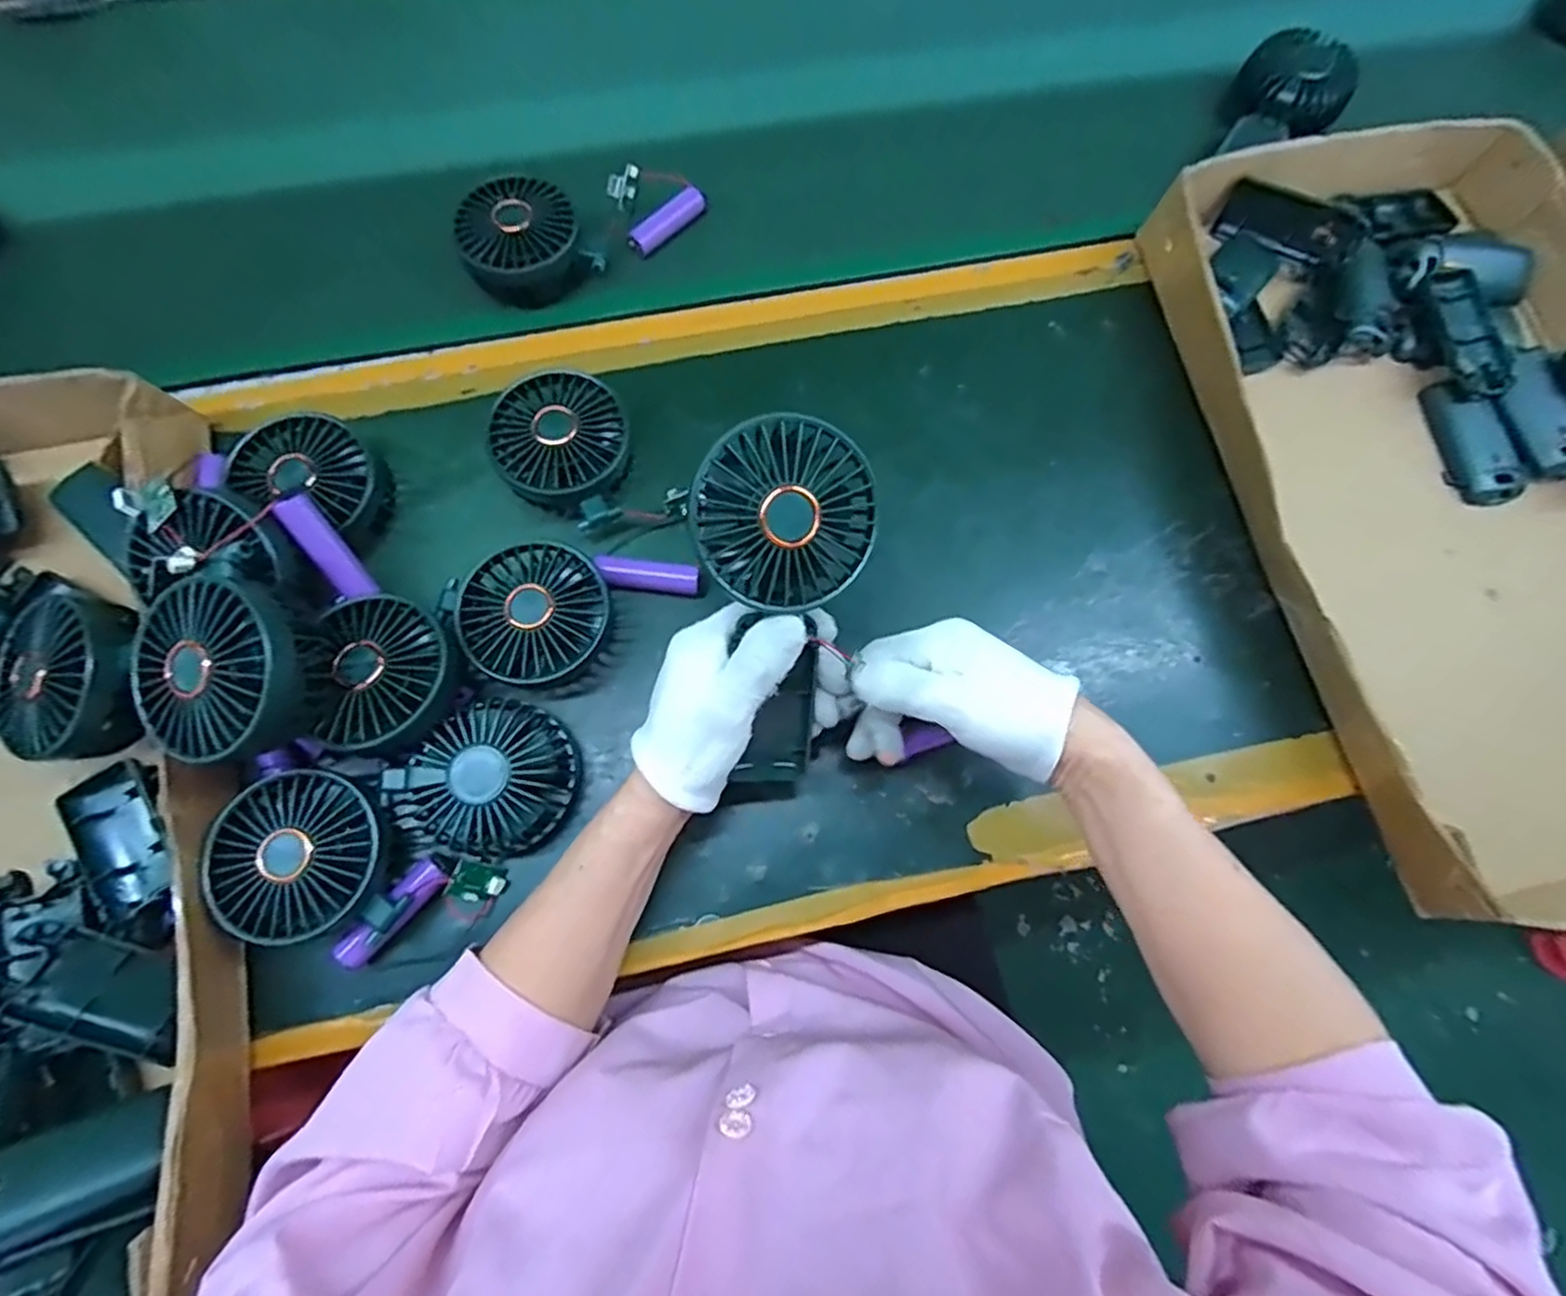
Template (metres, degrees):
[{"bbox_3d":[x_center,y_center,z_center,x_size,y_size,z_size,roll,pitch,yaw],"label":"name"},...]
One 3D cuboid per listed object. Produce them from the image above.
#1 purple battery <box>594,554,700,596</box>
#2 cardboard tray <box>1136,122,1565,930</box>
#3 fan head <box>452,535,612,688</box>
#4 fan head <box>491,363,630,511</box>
[{"bbox_3d":[-0.088,-0.047,0.444,0.065,0.018,0.018,5,75,-1],"label":"purple battery"},{"bbox_3d":[0.462,-0.112,0.468,0.319,0.058,0.529,-10,75,-5],"label":"cardboard tray"},{"bbox_3d":[-0.147,-0.019,0.419,0.087,0.044,0.083,1,73,-2],"label":"fan head"},{"bbox_3d":[-0.140,-0.132,0.449,0.080,0.041,0.087,1,75,-2],"label":"fan head"}]

